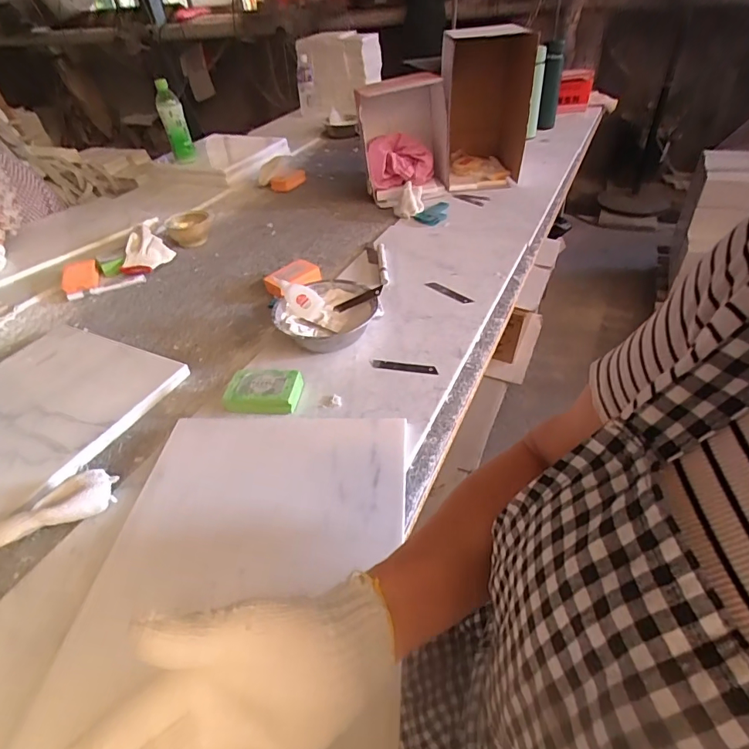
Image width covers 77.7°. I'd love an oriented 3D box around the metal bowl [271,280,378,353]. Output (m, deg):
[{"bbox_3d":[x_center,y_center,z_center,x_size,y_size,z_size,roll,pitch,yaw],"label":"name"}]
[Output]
[{"bbox_3d":[-0.071,-0.085,0.742,0.156,0.057,0.154,-4,43,3],"label":"metal bowl"}]

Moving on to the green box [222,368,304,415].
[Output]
[{"bbox_3d":[-0.151,0.021,0.640,0.094,0.030,0.063,2,44,10],"label":"green box"}]

